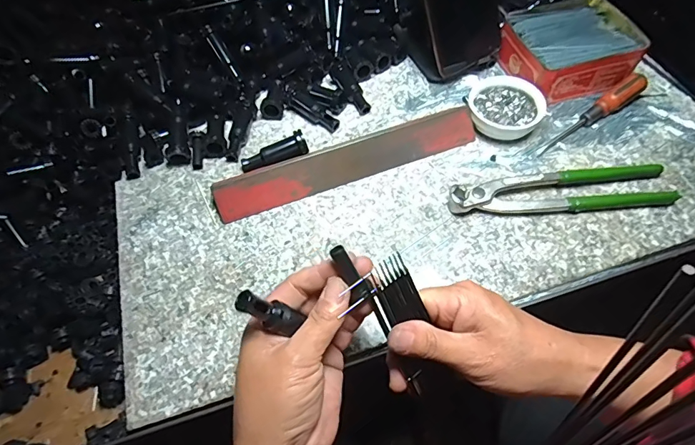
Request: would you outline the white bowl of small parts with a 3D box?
[{"bbox_3d":[0.158,-0.117,0.433,0.072,0.022,0.072,-1,59,2],"label":"white bowl of small parts"}]

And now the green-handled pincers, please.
[{"bbox_3d":[0.189,-0.030,0.385,0.193,0.012,0.041,-5,59,0],"label":"green-handled pincers"}]

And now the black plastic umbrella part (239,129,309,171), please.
[{"bbox_3d":[-0.071,-0.065,0.420,0.065,0.019,0.023,-26,61,-12],"label":"black plastic umbrella part"}]

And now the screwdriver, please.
[{"bbox_3d":[0.246,-0.107,0.427,0.133,0.023,0.022,-34,63,-16],"label":"screwdriver"}]

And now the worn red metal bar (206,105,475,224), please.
[{"bbox_3d":[0.002,-0.059,0.405,0.252,0.019,0.034,-20,60,-9],"label":"worn red metal bar"}]

